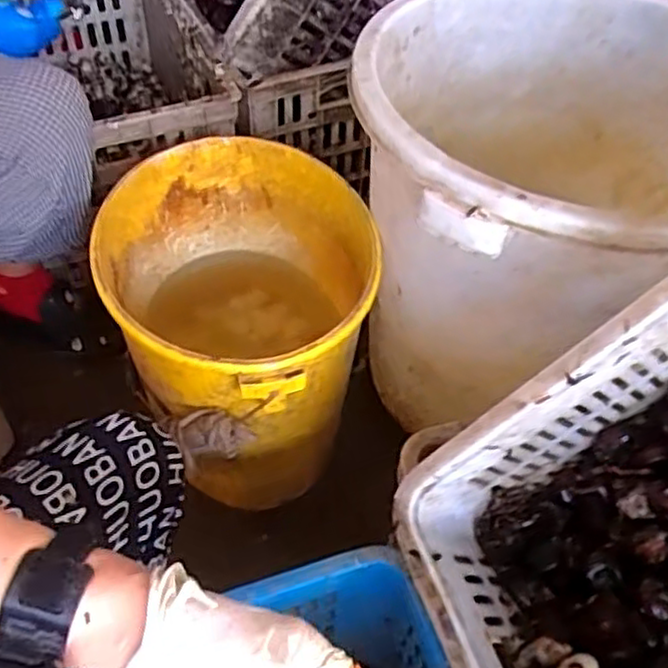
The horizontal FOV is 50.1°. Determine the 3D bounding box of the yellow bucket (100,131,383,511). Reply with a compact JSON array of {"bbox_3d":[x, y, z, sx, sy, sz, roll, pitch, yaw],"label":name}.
[{"bbox_3d":[-0.102,-0.009,0.886,0.299,0.297,0.365,-18,53,-18],"label":"yellow bucket"}]

